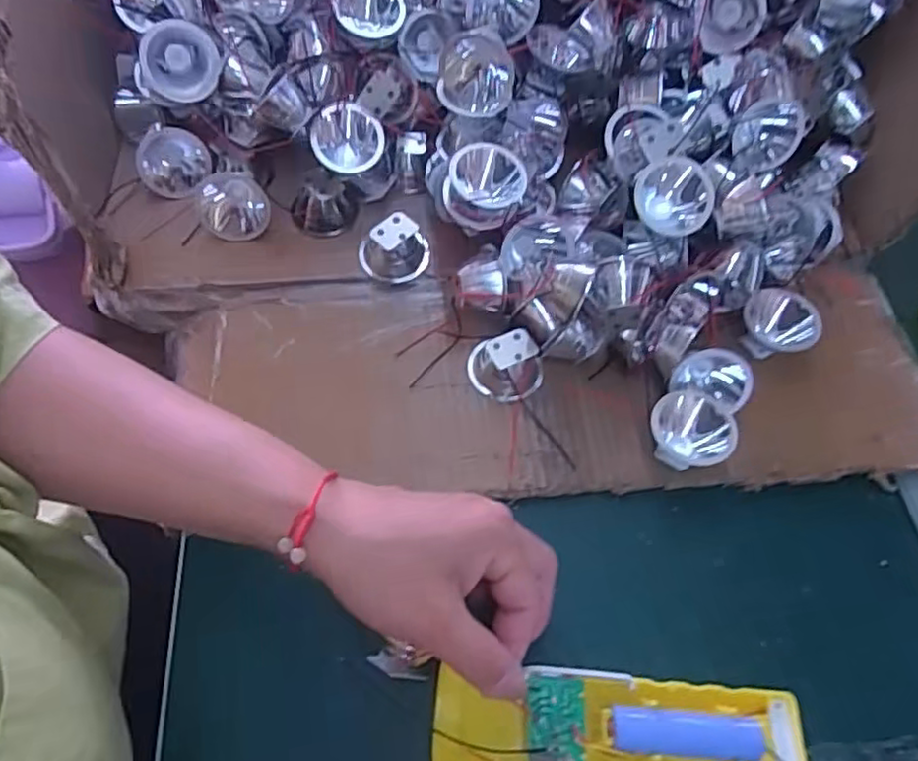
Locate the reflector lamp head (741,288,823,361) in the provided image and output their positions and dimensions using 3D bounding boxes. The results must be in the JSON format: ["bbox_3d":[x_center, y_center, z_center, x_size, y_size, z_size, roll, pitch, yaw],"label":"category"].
[{"bbox_3d":[0.193,-0.035,0.395,0.041,0.030,0.037,32,62,14],"label":"reflector lamp head"}]

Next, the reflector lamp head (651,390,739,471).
[{"bbox_3d":[0.127,0.029,0.357,0.036,0.034,0.042,-19,63,-15],"label":"reflector lamp head"}]

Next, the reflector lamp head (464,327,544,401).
[{"bbox_3d":[0.028,-0.008,0.378,0.043,0.024,0.036,-2,60,-6],"label":"reflector lamp head"}]

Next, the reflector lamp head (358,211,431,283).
[{"bbox_3d":[-0.041,-0.083,0.412,0.043,0.032,0.033,-4,60,-6],"label":"reflector lamp head"}]

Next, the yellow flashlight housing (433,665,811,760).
[{"bbox_3d":[0.072,0.155,0.286,0.163,0.016,0.042,4,60,-4],"label":"yellow flashlight housing"}]

